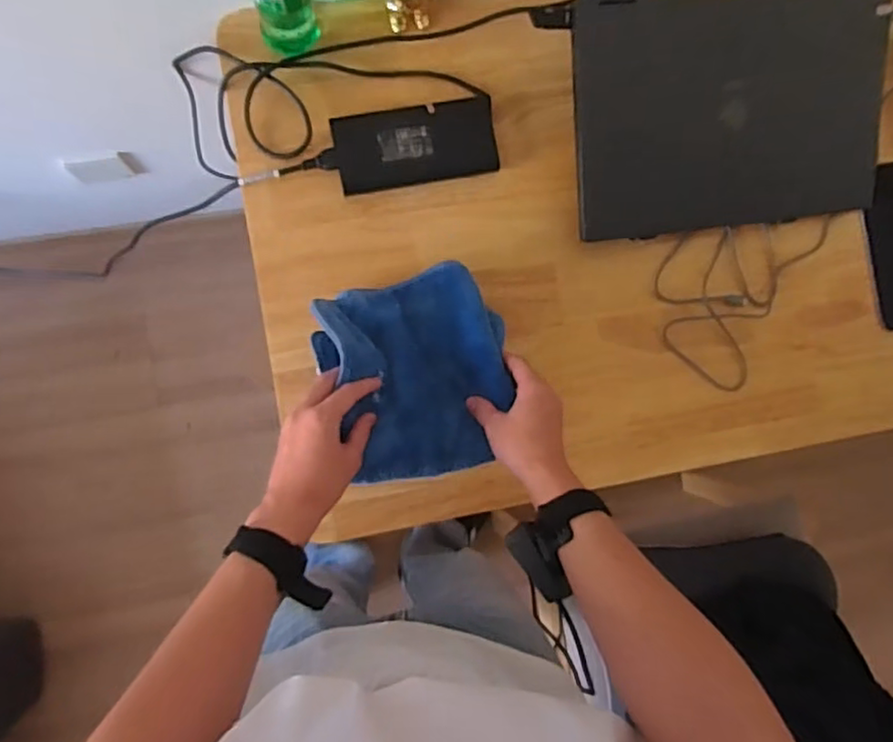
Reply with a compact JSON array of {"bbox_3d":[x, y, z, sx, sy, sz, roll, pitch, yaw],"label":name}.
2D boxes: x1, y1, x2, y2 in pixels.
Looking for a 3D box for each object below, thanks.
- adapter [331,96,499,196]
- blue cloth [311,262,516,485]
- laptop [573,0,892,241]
[{"bbox_3d":[-0.033,-0.257,0.733,0.180,0.019,0.084,-11,89,-8],"label":"adapter"},{"bbox_3d":[-0.025,0.000,0.638,0.176,0.092,0.198,-17,90,-8],"label":"blue cloth"},{"bbox_3d":[0.326,-0.296,0.748,0.365,0.025,0.252,-8,112,-7],"label":"laptop"}]

